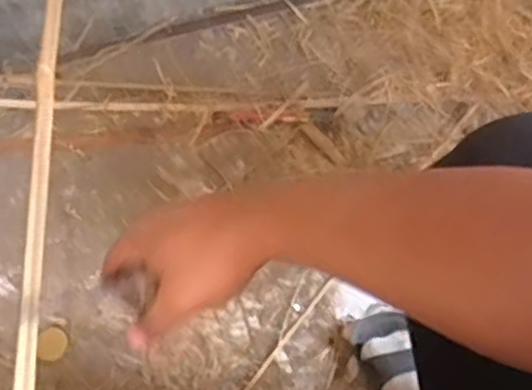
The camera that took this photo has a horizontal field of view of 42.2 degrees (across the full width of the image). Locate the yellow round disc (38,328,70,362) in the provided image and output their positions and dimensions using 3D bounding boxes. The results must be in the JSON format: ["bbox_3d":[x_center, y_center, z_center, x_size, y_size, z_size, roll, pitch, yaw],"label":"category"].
[{"bbox_3d":[-0.253,0.178,0.821,0.036,0.008,0.038,-14,64,-3],"label":"yellow round disc"}]

